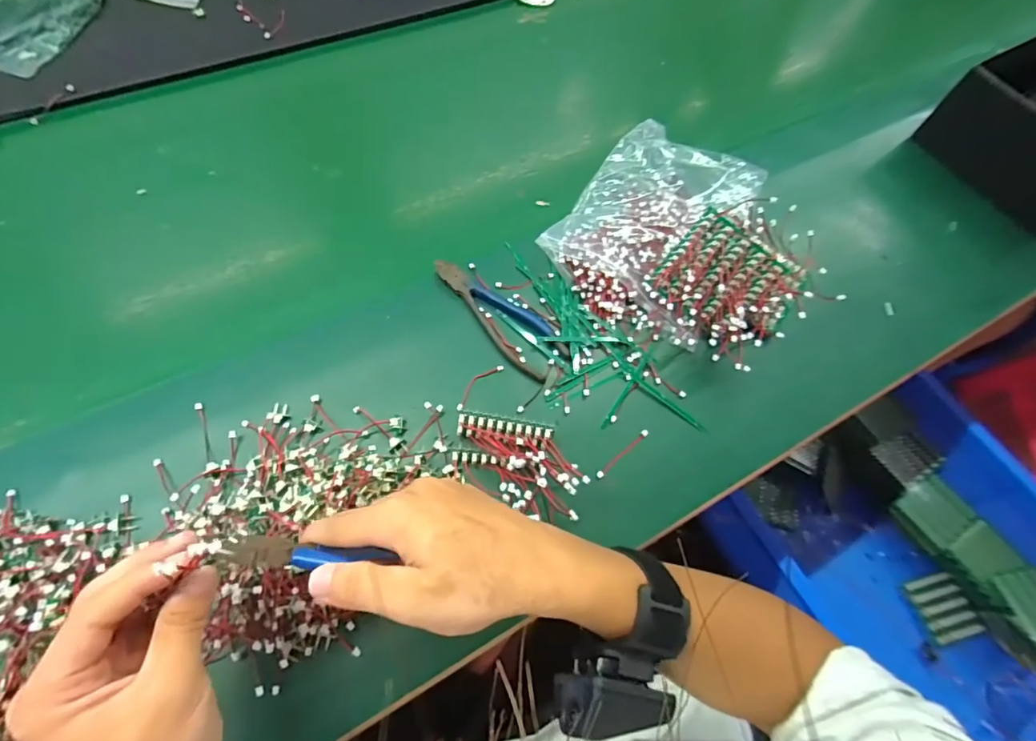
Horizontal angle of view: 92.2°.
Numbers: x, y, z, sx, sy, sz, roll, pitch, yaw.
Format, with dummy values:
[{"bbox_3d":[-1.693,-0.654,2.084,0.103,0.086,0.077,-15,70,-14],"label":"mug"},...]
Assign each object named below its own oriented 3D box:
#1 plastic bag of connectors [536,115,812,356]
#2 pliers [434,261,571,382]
[{"bbox_3d":[0.169,-0.143,0.477,0.228,0.059,0.256,29,65,11],"label":"plastic bag of connectors"},{"bbox_3d":[-0.015,-0.054,0.445,0.048,0.011,0.143,-36,71,-20],"label":"pliers"}]

